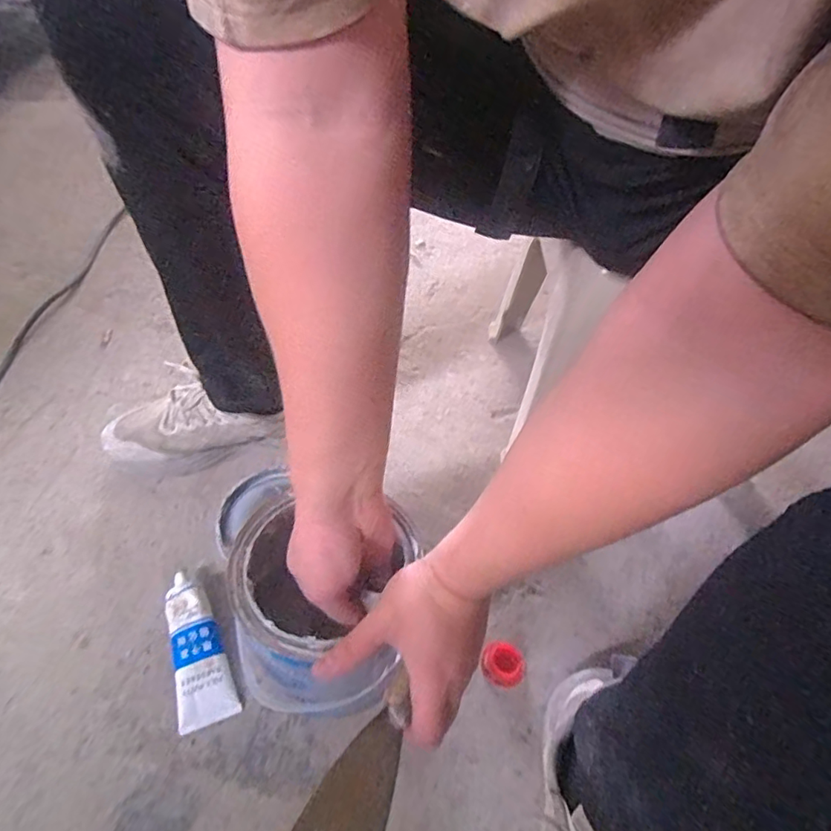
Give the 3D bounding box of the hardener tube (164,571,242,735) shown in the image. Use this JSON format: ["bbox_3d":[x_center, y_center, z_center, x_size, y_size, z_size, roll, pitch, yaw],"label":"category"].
[{"bbox_3d":[-0.213,0.225,0.511,0.049,0.031,0.140,-19,53,-19],"label":"hardener tube"}]

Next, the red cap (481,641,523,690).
[{"bbox_3d":[0.087,0.246,0.522,0.042,0.013,0.041,2,49,-2],"label":"red cap"}]

